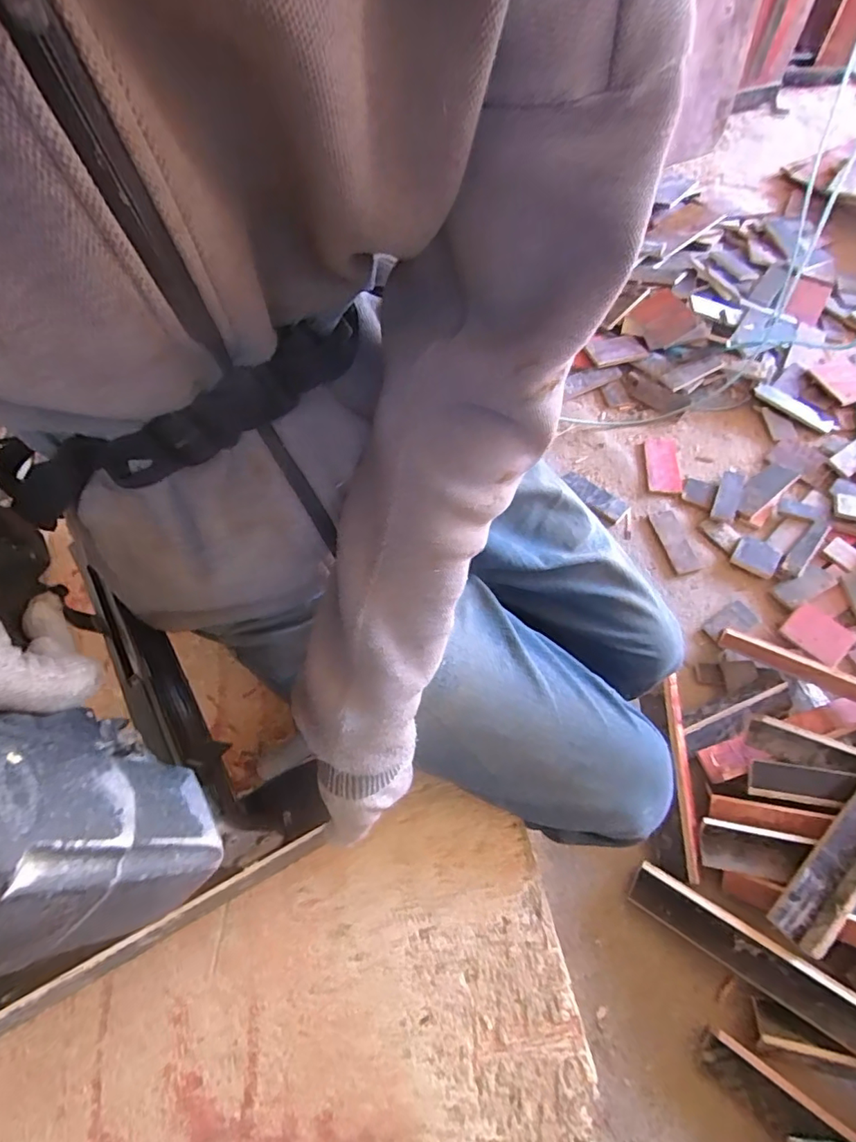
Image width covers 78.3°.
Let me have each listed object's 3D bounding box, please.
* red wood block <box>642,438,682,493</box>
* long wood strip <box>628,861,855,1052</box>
[{"bbox_3d":[0.621,-0.280,1.391,0.082,0.021,0.175,4,62,7],"label":"red wood block"},{"bbox_3d":[0.561,0.625,0.794,0.494,0.024,0.080,23,94,30],"label":"long wood strip"}]

